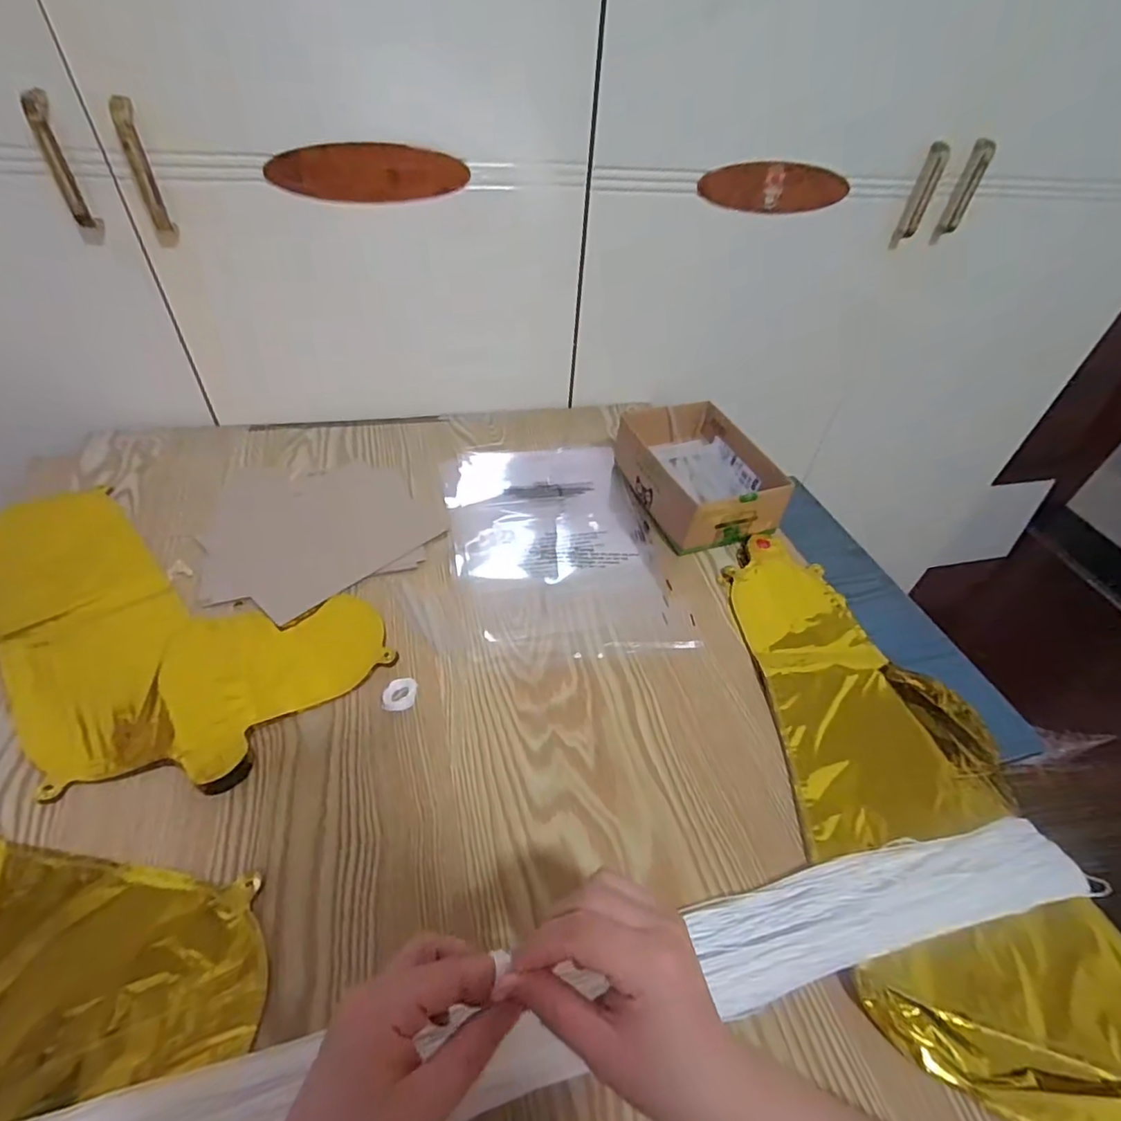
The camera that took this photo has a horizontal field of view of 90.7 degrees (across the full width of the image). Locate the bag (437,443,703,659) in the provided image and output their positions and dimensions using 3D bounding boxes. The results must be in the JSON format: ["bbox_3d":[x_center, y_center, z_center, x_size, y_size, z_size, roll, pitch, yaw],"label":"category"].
[{"bbox_3d":[-0.006,-0.029,0.590,0.209,0.007,0.304,-5,46,-10],"label":"bag"}]

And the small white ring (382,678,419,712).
[{"bbox_3d":[-0.128,0.107,0.442,0.026,0.008,0.028,3,45,-3],"label":"small white ring"}]

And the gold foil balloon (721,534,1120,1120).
[{"bbox_3d":[0.267,0.151,0.432,0.195,0.015,0.451,-1,45,-7],"label":"gold foil balloon"}]

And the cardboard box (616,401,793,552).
[{"bbox_3d":[0.154,-0.097,0.630,0.125,0.069,0.186,-10,47,-15],"label":"cardboard box"}]

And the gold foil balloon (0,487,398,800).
[{"bbox_3d":[-0.357,0.029,0.494,0.389,0.008,0.231,36,52,27],"label":"gold foil balloon"}]

